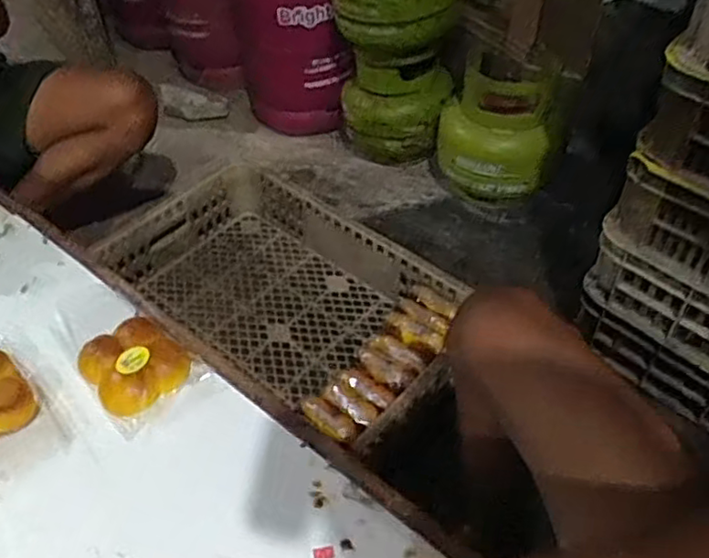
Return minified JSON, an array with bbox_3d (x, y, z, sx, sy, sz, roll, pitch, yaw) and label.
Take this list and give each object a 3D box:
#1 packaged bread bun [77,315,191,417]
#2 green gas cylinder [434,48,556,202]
[{"bbox_3d":[-0.264,0.097,0.774,0.108,0.038,0.110,-31,54,-24],"label":"packaged bread bun"},{"bbox_3d":[0.297,-0.322,1.318,0.244,0.238,0.249,13,50,13],"label":"green gas cylinder"}]

